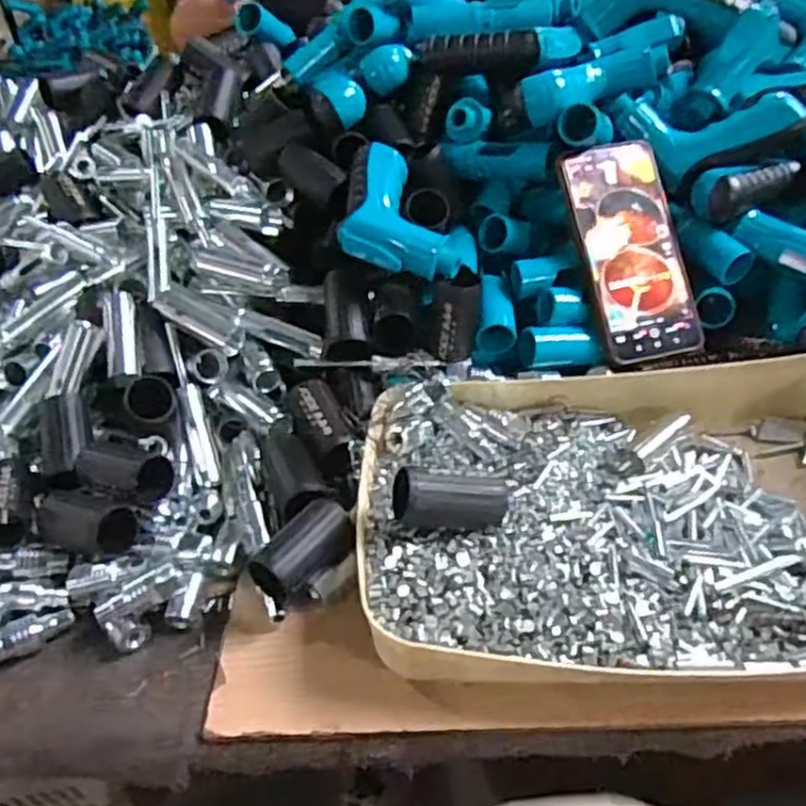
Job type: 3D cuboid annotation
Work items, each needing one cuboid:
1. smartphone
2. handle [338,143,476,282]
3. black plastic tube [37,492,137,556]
[{"bbox_3d":[0.171,-0.113,0.538,0.080,0.007,0.164,-12,85,-13],"label":"smartphone"},{"bbox_3d":[-0.013,-0.137,0.534,0.081,0.037,0.137,-21,63,-16],"label":"handle"},{"bbox_3d":[-0.203,0.078,0.459,0.051,0.030,0.041,12,44,20],"label":"black plastic tube"}]

